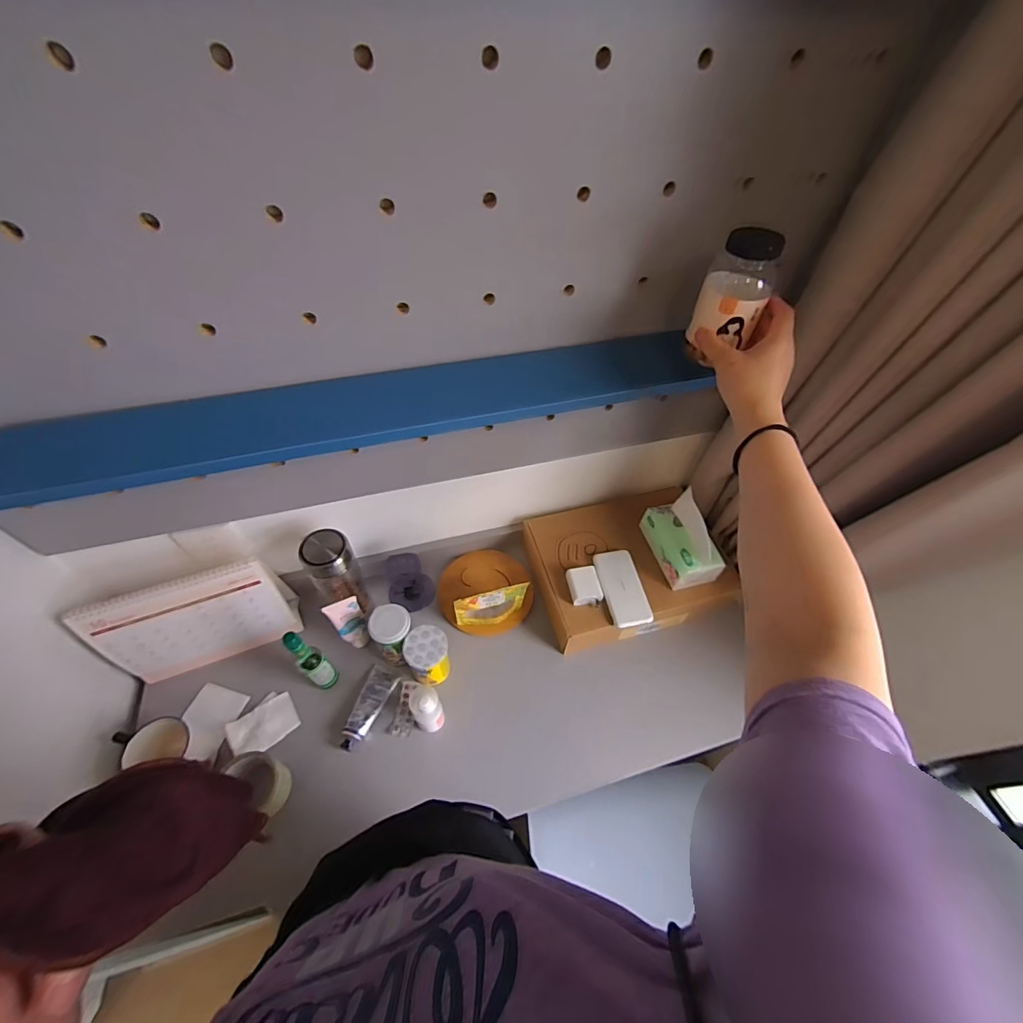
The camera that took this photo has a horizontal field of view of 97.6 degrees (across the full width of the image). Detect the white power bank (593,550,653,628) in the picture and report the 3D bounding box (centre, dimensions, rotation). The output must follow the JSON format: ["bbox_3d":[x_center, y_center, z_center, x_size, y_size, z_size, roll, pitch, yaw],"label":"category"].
[{"bbox_3d":[0.201,0.135,0.811,0.072,0.014,0.140,-9,54,-10],"label":"white power bank"}]

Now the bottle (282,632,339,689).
[{"bbox_3d":[-0.319,0.239,0.713,0.043,0.178,0.037,34,59,20],"label":"bottle"}]

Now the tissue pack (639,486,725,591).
[{"bbox_3d":[0.310,0.048,0.811,0.071,0.114,0.156,-12,55,-12],"label":"tissue pack"}]

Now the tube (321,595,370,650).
[{"bbox_3d":[-0.279,0.195,0.780,0.051,0.137,0.029,-26,59,-20],"label":"tube"}]

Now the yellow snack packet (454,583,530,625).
[{"bbox_3d":[-0.036,0.171,0.818,0.132,0.112,0.024,-12,55,-12],"label":"yellow snack packet"}]

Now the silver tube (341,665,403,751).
[{"bbox_3d":[-0.243,0.333,0.768,0.053,0.031,0.141,14,40,8],"label":"silver tube"}]

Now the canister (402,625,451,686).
[{"bbox_3d":[-0.143,0.251,0.770,0.069,0.121,0.066,1,53,-2],"label":"canister"}]

